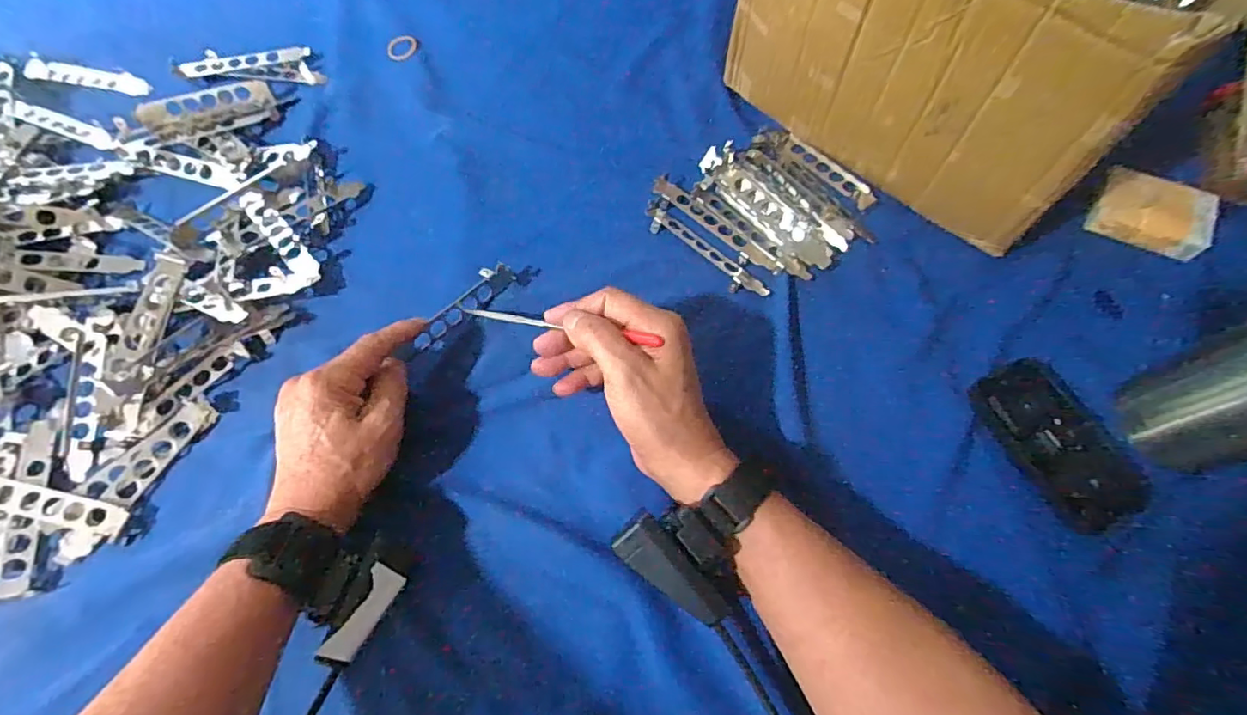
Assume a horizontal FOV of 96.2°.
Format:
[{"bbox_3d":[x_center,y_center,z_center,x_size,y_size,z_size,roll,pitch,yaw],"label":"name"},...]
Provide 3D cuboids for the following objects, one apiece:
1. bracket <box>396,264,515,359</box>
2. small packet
[{"bbox_3d":[-0.128,-0.035,0.426,0.020,0.019,0.103,39,68,15],"label":"bracket"},{"bbox_3d":[0.411,-0.111,0.434,0.076,0.050,0.017,30,25,26],"label":"small packet"}]

